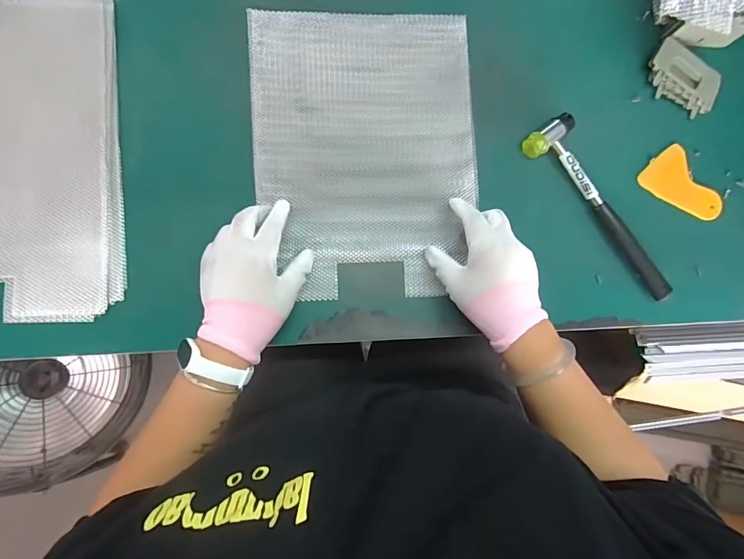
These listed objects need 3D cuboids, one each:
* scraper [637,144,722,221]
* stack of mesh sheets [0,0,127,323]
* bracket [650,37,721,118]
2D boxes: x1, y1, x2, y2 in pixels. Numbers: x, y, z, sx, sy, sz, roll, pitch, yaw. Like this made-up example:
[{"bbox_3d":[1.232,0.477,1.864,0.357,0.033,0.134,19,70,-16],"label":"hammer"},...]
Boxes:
[{"bbox_3d":[0.378,-0.108,0.503,0.071,0.012,0.102,-37,90,-6],"label":"scraper"},{"bbox_3d":[-0.395,-0.129,0.423,0.255,0.027,0.338,-2,91,-11],"label":"stack of mesh sheets"},{"bbox_3d":[0.377,-0.240,0.500,0.092,0.023,0.054,36,84,-2],"label":"bracket"}]

